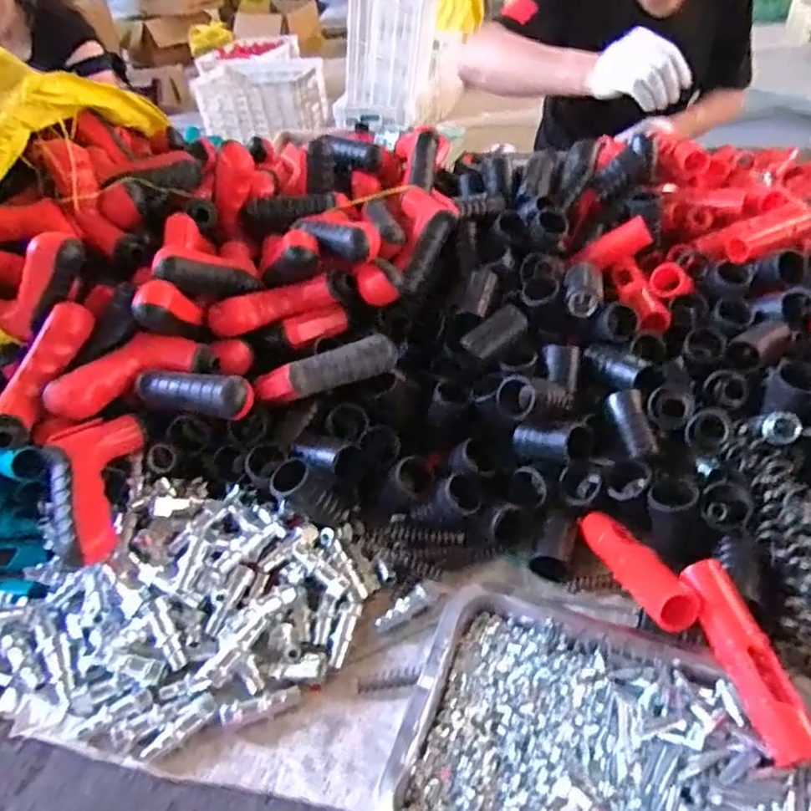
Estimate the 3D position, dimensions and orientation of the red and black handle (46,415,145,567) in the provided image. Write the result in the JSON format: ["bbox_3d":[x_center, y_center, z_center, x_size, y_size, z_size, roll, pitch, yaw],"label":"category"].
[{"bbox_3d":[-0.254,0.065,0.499,0.058,0.053,0.131,-9,54,-1],"label":"red and black handle"}]

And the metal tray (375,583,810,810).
[{"bbox_3d":[0.129,0.216,0.378,0.252,0.034,0.191,12,45,21],"label":"metal tray"}]

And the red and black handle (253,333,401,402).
[{"bbox_3d":[-0.069,-0.033,0.556,0.135,0.029,0.024,-23,44,-17],"label":"red and black handle"}]

